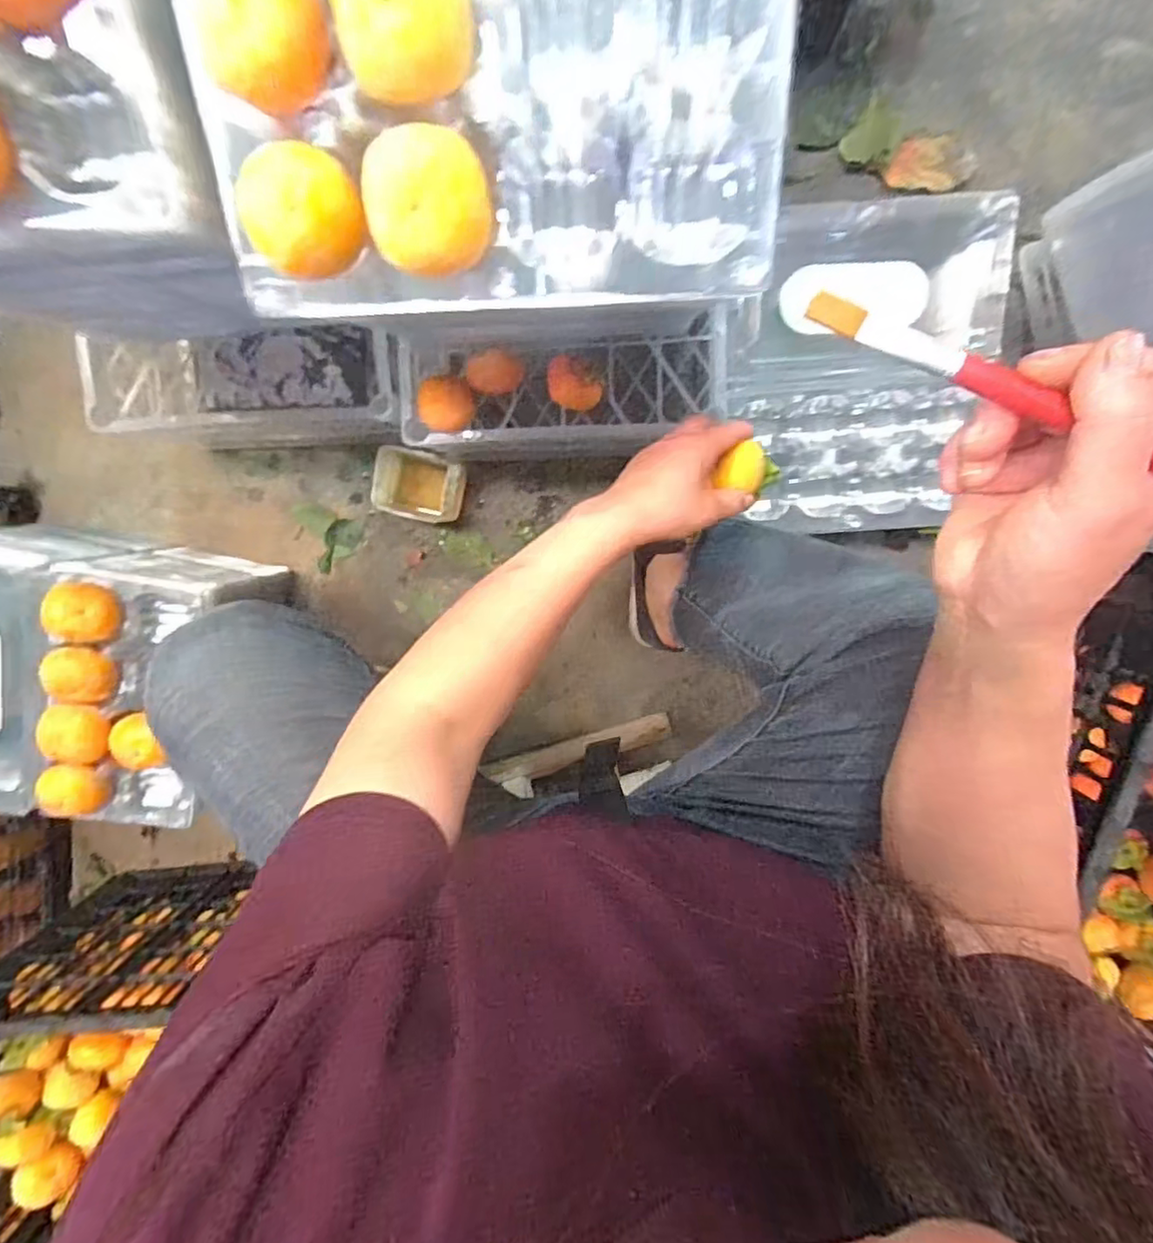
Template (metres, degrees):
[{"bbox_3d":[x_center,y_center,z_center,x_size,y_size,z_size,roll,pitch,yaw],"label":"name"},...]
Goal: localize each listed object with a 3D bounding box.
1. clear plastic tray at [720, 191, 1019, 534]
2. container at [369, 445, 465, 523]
[{"bbox_3d":[0.270,-0.236,0.590,0.256,0.052,0.286,-3,99,3],"label":"clear plastic tray"},{"bbox_3d":[-0.187,-0.162,0.730,0.094,0.078,0.073,12,100,1],"label":"container"}]

